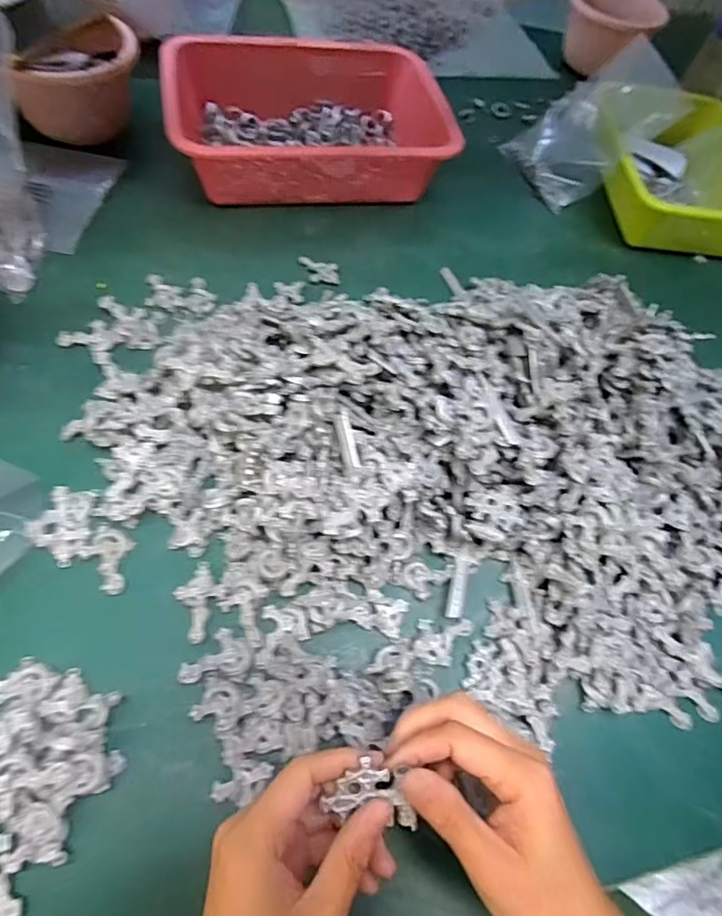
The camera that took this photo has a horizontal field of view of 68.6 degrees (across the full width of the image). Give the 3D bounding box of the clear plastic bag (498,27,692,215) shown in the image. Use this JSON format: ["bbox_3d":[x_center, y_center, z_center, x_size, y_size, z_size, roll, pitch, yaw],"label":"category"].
[{"bbox_3d":[0.272,-0.397,0.636,0.137,0.120,0.141,-5,61,-10],"label":"clear plastic bag"}]

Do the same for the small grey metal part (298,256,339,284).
[{"bbox_3d":[-0.043,-0.193,0.544,0.040,0.004,0.036,1,60,-9],"label":"small grey metal part"}]

